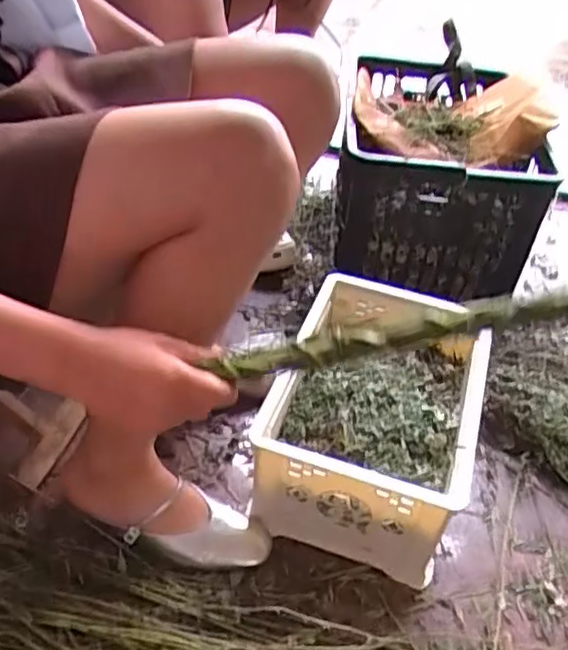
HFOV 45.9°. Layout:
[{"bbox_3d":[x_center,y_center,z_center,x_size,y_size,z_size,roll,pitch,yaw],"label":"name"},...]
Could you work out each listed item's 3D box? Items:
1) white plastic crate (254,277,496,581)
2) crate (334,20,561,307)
[{"bbox_3d":[0.111,0.120,0.865,0.225,0.175,0.327,15,39,9],"label":"white plastic crate"},{"bbox_3d":[0.293,-0.321,1.283,0.336,0.245,0.525,7,41,0],"label":"crate"}]

